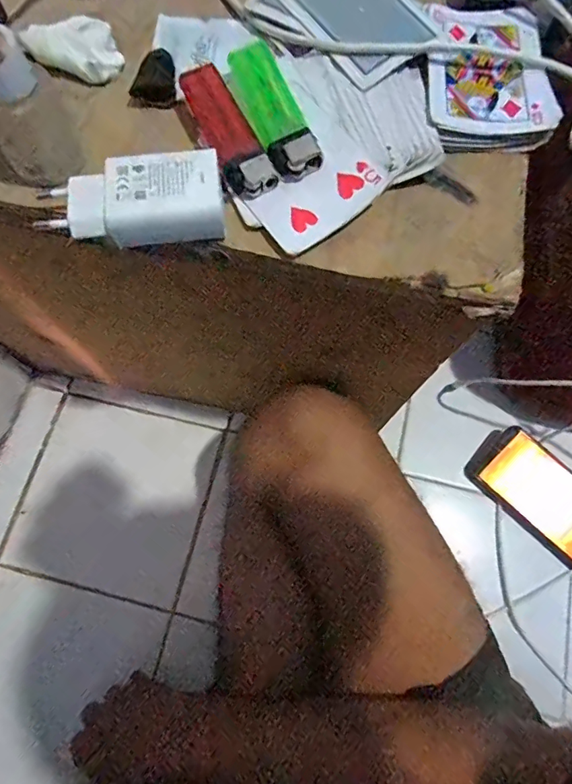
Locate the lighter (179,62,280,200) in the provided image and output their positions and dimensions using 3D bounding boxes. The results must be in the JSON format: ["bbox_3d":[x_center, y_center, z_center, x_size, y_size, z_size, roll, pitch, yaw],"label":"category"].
[{"bbox_3d":[-0.030,-0.133,0.235,0.023,0.011,0.078,-23,75,-8],"label":"lighter"}]

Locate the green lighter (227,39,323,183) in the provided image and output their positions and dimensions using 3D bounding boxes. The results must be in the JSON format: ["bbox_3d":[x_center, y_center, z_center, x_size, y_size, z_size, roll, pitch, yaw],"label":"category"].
[{"bbox_3d":[-0.008,-0.145,0.235,0.026,0.008,0.082,-21,74,-8],"label":"green lighter"}]

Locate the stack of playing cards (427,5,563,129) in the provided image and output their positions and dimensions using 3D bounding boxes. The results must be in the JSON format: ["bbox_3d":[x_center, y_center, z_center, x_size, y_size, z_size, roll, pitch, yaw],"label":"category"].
[{"bbox_3d":[0.109,-0.175,0.249,0.063,0.009,0.086,2,73,1],"label":"stack of playing cards"}]

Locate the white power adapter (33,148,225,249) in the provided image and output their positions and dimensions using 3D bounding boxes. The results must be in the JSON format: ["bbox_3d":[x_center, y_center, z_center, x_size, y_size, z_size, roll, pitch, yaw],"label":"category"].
[{"bbox_3d":[-0.070,-0.089,0.218,0.078,0.022,0.038,-7,73,-3],"label":"white power adapter"}]

